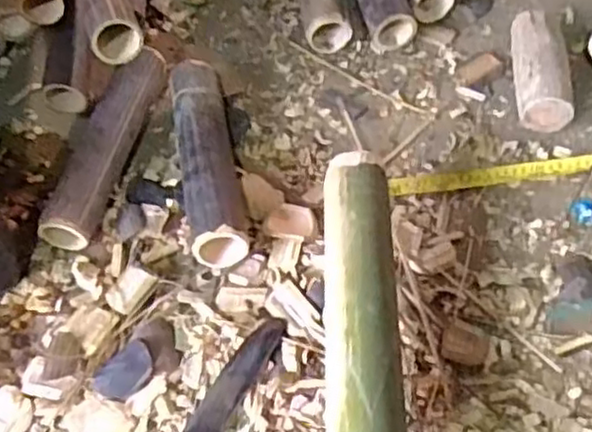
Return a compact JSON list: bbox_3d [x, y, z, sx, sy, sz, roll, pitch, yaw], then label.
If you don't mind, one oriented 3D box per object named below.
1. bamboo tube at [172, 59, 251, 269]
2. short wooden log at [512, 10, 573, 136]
[{"bbox_3d":[-0.098,-0.063,0.784,0.060,0.065,0.265,-12,54,-4],"label":"bamboo tube"},{"bbox_3d":[0.287,-0.170,0.843,0.057,0.061,0.162,3,55,7],"label":"short wooden log"}]

